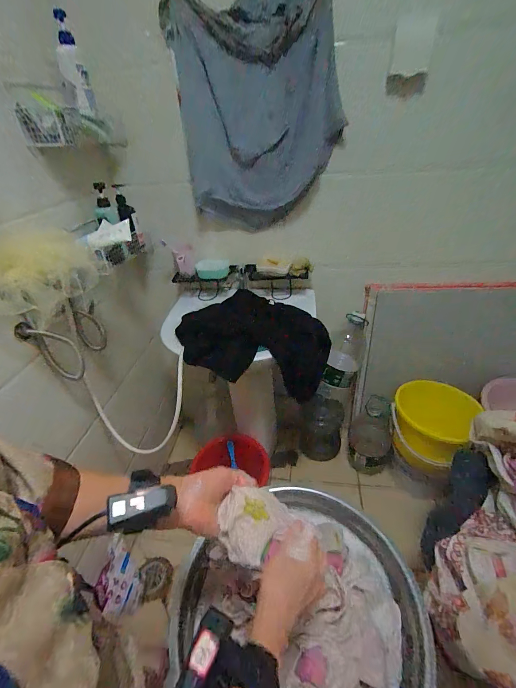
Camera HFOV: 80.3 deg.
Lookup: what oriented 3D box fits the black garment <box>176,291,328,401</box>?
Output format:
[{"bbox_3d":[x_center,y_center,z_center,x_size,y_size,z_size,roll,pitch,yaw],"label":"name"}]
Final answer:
[{"bbox_3d":[-0.006,0.054,1.135,0.504,0.475,0.120,-8,35,-5],"label":"black garment"}]

